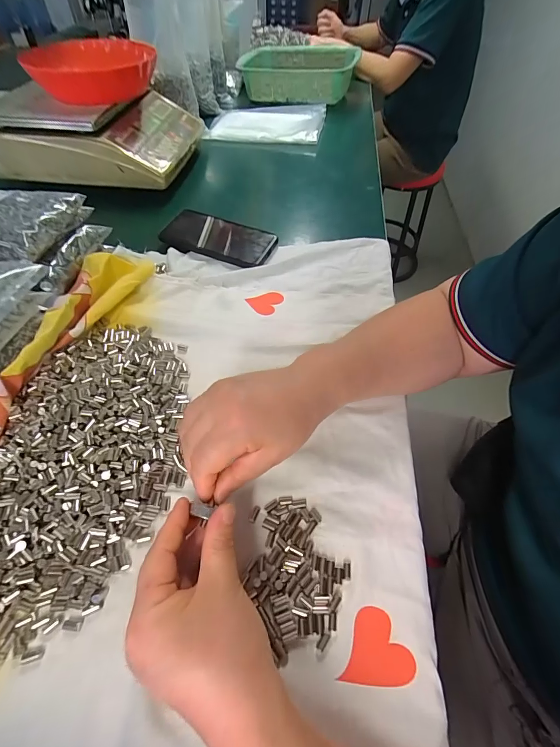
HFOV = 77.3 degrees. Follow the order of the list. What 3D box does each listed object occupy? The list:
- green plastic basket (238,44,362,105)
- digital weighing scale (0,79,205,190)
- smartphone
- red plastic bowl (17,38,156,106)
[{"bbox_3d":[0.053,-0.794,0.932,0.278,0.091,0.239,16,54,10],"label":"green plastic basket"},{"bbox_3d":[-0.336,-0.455,0.652,0.310,0.096,0.310,7,53,3],"label":"digital weighing scale"},{"bbox_3d":[-0.089,-0.198,0.512,0.159,0.016,0.079,19,54,12],"label":"smartphone"},{"bbox_3d":[-0.306,-0.514,0.602,0.176,0.062,0.176,-2,53,-4],"label":"red plastic bowl"}]

